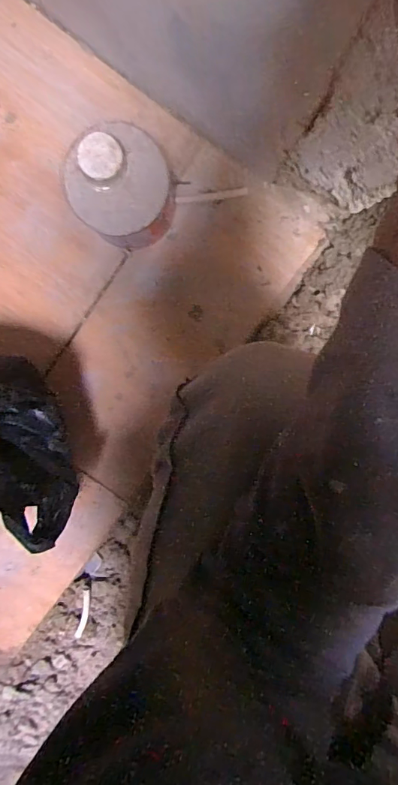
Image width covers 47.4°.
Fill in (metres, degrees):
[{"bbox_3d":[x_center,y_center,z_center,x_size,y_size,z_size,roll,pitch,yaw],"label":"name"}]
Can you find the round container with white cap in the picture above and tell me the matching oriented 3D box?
[{"bbox_3d":[-0.074,-0.202,0.452,0.098,0.112,0.094,0,97,-2],"label":"round container with white cap"}]

